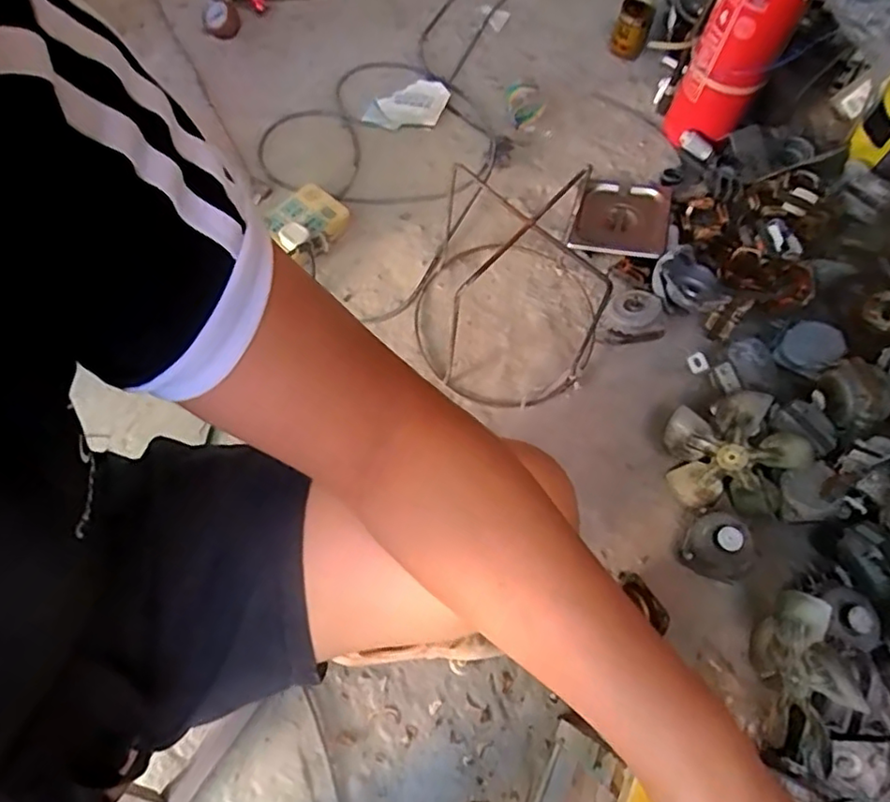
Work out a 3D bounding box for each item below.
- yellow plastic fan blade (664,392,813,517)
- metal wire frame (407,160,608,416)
[{"bbox_3d":[0.396,0.069,0.842,0.172,0.032,0.158,0,104,21],"label":"yellow plastic fan blade"},{"bbox_3d":[0.111,-0.194,0.864,0.283,0.272,0.275,9,68,1],"label":"metal wire frame"}]

